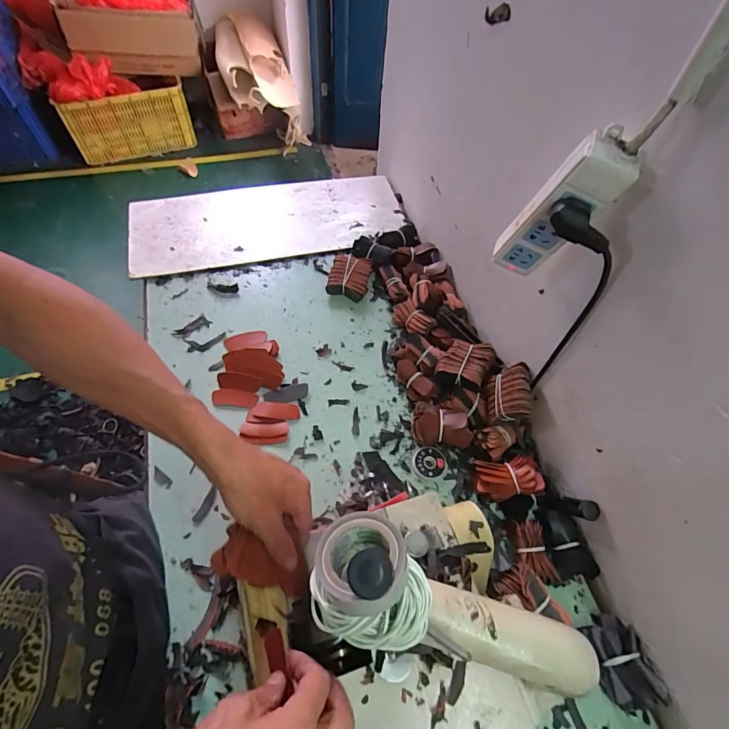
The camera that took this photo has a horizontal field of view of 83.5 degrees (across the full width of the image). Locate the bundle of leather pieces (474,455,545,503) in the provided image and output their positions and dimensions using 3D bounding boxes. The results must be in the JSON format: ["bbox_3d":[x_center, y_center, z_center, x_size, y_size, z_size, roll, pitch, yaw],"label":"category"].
[{"bbox_3d":[0.193,0.153,0.555,0.084,0.030,0.054,-1,58,-4],"label":"bundle of leather pieces"}]

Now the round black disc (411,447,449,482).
[{"bbox_3d":[0.097,0.148,0.607,0.051,0.007,0.050,1,57,-2],"label":"round black disc"}]

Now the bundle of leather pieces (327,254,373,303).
[{"bbox_3d":[-0.028,-0.170,0.779,0.076,0.029,0.099,9,58,3],"label":"bundle of leather pieces"}]

